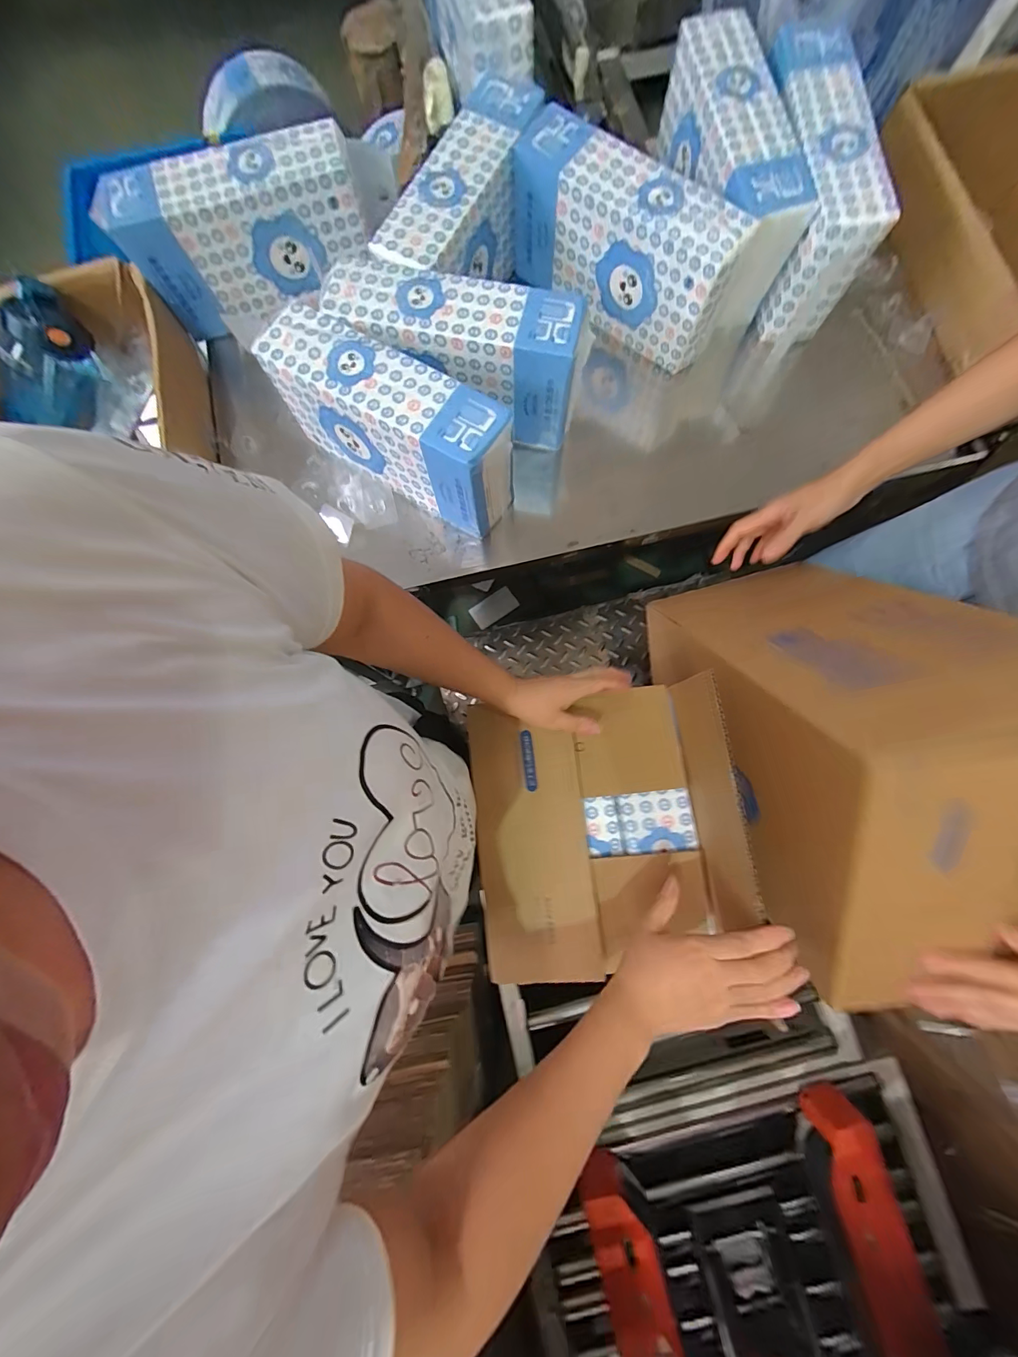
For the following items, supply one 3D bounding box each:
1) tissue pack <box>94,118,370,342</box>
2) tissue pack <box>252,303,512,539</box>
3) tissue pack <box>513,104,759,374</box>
[{"bbox_3d":[-0.365,-0.626,0.610,0.319,0.152,0.104,-26,80,-4],"label":"tissue pack"},{"bbox_3d":[-0.150,-0.326,0.562,0.316,0.142,0.098,31,81,6],"label":"tissue pack"},{"bbox_3d":[0.161,-0.620,0.623,0.328,0.157,0.094,37,82,7],"label":"tissue pack"}]

